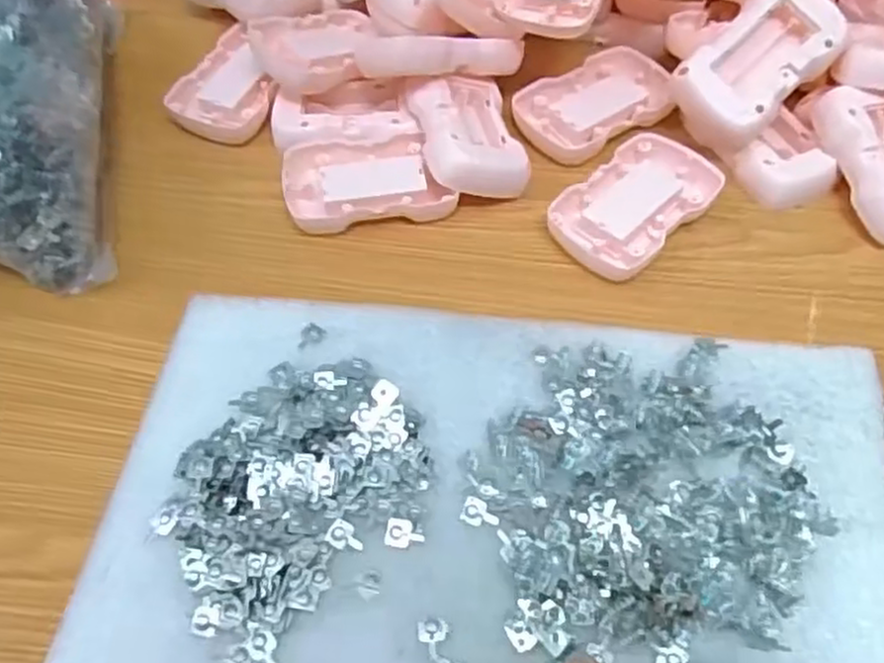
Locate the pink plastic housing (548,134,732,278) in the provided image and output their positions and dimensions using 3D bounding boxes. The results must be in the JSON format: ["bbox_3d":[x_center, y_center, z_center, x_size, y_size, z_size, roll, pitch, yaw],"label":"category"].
[{"bbox_3d":[0.096,-0.065,0.379,0.089,0.010,0.052,-39,63,-21],"label":"pink plastic housing"}]

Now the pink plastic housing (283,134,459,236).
[{"bbox_3d":[-0.039,-0.076,0.387,0.080,0.015,0.054,-9,57,-4],"label":"pink plastic housing"}]

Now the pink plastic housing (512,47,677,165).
[{"bbox_3d":[0.085,-0.126,0.416,0.088,0.013,0.055,-30,60,-17],"label":"pink plastic housing"}]

